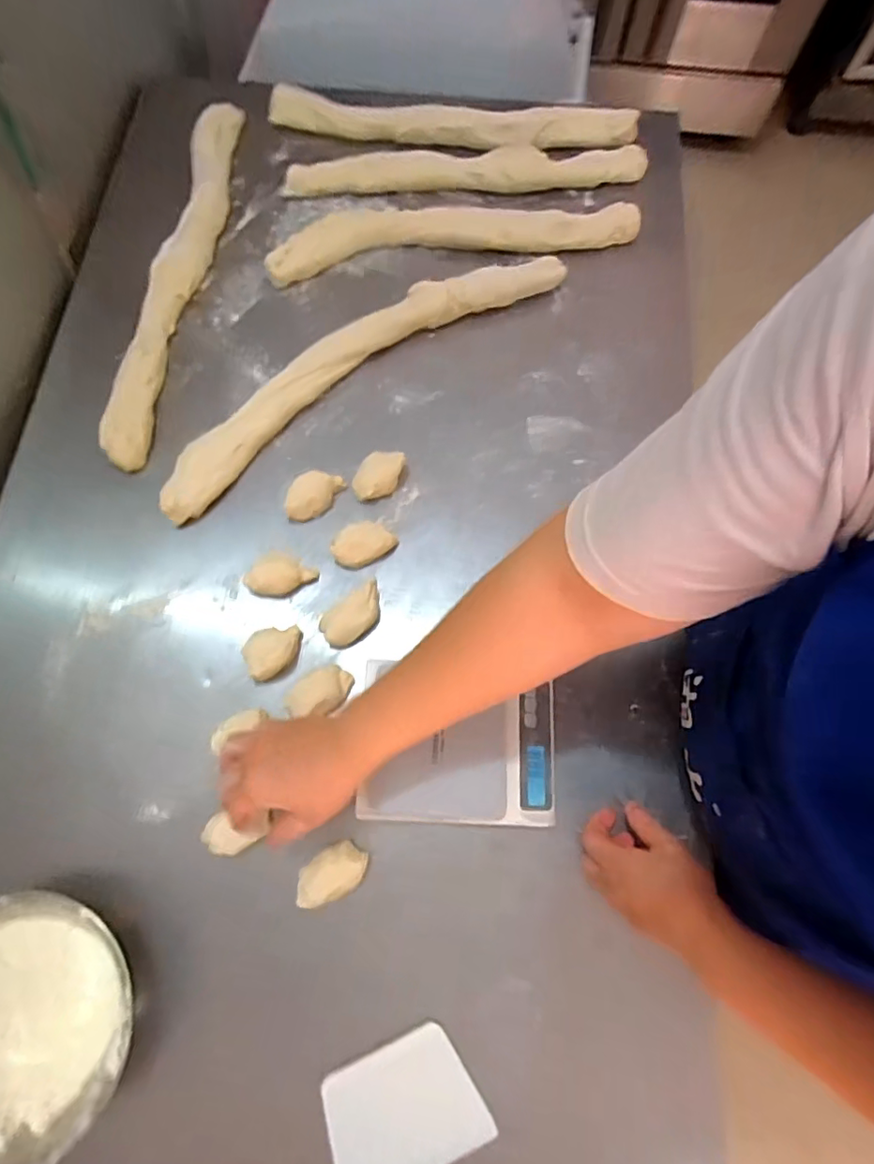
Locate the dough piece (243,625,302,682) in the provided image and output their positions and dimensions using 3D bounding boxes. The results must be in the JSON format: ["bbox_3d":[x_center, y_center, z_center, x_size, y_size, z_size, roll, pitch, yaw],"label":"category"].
[{"bbox_3d":[-0.164,0.071,0.567,0.054,0.036,0.053,-8,72,-3],"label":"dough piece"}]

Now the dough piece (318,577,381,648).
[{"bbox_3d":[-0.084,0.037,0.582,0.070,0.030,0.042,-34,75,-11],"label":"dough piece"}]

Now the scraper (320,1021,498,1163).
[{"bbox_3d":[-0.029,0.445,0.473,0.125,0.011,0.097,-21,76,-12],"label":"scraper"}]

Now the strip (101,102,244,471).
[{"bbox_3d":[-0.324,-0.401,0.713,0.057,0.034,0.563,5,72,2],"label":"strip"}]

